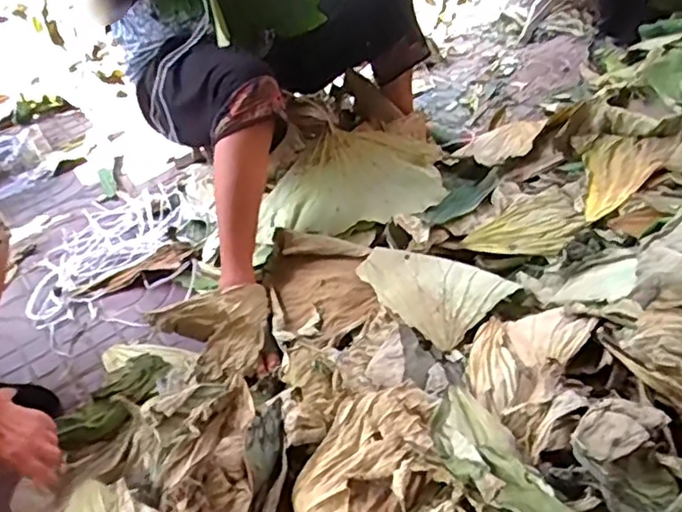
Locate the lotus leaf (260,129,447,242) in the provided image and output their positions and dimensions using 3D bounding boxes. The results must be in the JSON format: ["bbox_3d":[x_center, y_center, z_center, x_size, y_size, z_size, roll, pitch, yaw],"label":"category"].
[{"bbox_3d":[0.019,-0.157,1.238,0.365,0.081,0.310,-5,38,3],"label":"lotus leaf"}]

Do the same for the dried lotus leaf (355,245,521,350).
[{"bbox_3d":[0.140,0.040,0.991,0.158,0.019,0.233,-30,43,-26],"label":"dried lotus leaf"}]

